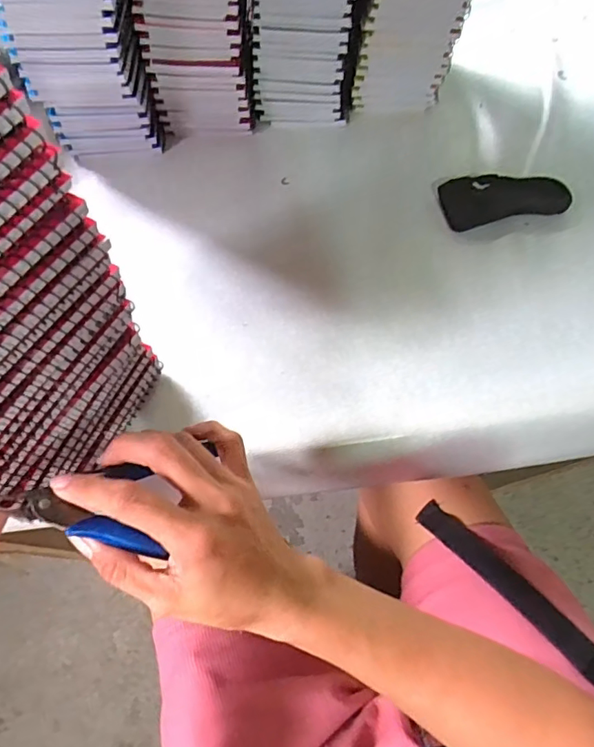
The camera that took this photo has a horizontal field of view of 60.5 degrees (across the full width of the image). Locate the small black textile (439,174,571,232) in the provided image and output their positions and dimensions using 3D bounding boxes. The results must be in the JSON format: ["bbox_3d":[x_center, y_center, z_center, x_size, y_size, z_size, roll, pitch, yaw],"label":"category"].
[{"bbox_3d":[0.198,-0.173,0.489,0.118,0.018,0.062,-11,62,-7],"label":"small black textile"}]

